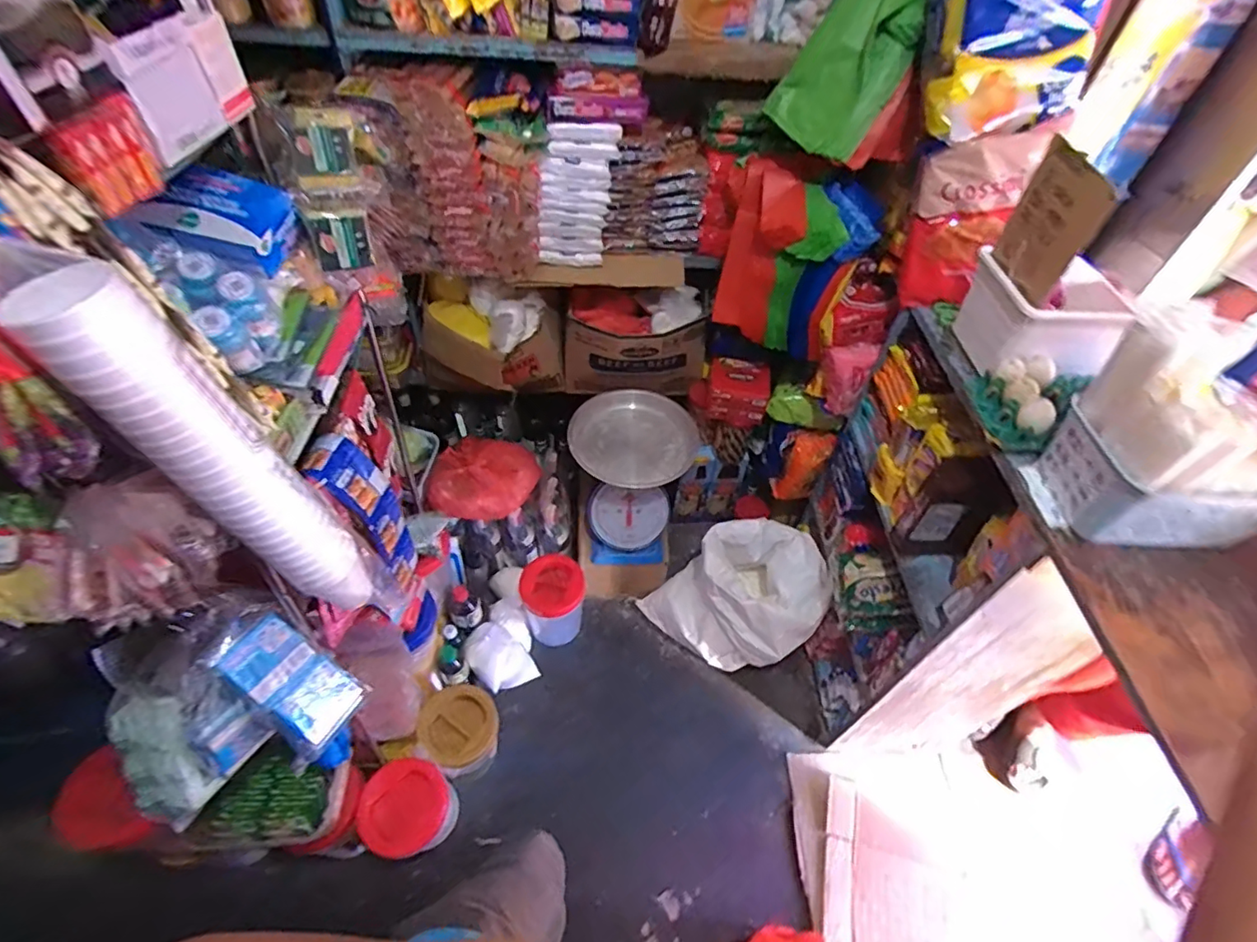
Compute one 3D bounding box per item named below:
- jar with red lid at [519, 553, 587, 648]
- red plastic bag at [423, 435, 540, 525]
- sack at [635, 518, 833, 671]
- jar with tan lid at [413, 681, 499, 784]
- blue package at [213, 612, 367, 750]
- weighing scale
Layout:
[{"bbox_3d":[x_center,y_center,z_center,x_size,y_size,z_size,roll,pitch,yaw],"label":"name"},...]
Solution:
[{"bbox_3d":[-0.197,0.339,1.489,0.153,0.227,0.156,2,50,-3],"label":"jar with red lid"},{"bbox_3d":[-0.369,0.018,1.458,0.281,0.139,0.184,-8,51,-11],"label":"red plastic bag"},{"bbox_3d":[0.265,0.317,1.466,0.426,0.337,0.270,17,51,9],"label":"sack"},{"bbox_3d":[-0.368,0.597,1.272,0.163,0.231,0.168,2,50,-3],"label":"jar with tan lid"},{"bbox_3d":[-0.470,0.301,0.806,0.027,0.202,0.092,-6,35,46],"label":"blue package"},{"bbox_3d":[0.002,0.019,1.478,0.308,0.339,0.306,2,50,-3],"label":"weighing scale"}]

